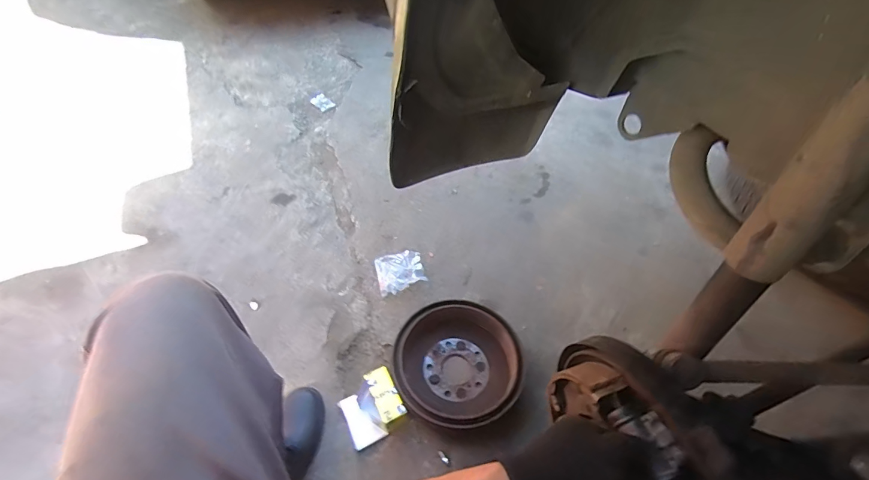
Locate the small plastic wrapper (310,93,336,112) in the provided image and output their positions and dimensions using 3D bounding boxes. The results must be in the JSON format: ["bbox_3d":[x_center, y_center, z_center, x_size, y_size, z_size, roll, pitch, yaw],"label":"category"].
[{"bbox_3d":[-0.409,-0.500,1.488,0.056,0.008,0.109,-34,64,-26],"label":"small plastic wrapper"}]

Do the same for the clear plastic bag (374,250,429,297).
[{"bbox_3d":[-0.087,0.077,1.023,0.119,0.024,0.107,-16,55,-15],"label":"clear plastic bag"}]

